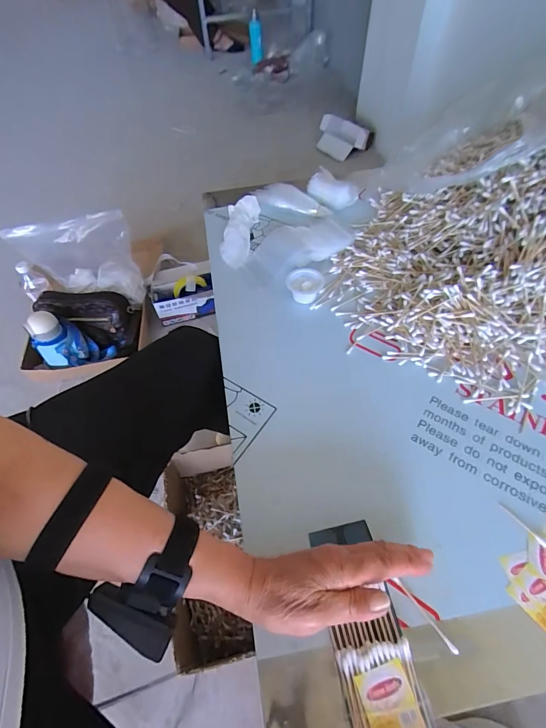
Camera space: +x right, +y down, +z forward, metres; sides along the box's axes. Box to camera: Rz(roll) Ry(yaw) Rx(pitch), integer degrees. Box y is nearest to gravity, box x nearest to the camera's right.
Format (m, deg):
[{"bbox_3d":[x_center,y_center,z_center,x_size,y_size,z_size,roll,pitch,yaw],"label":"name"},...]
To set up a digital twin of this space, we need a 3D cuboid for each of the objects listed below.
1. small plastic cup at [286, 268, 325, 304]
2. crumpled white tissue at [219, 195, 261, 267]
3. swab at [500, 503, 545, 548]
[{"bbox_3d":[0.045,-0.114,0.525,0.050,0.025,0.047,-1,55,2],"label":"small plastic cup"},{"bbox_3d":[-0.059,-0.223,0.617,0.049,0.033,0.141,9,72,9],"label":"crumpled white tissue"},{"bbox_3d":[0.244,0.156,0.349,0.007,0.004,0.049,-32,60,-18],"label":"swab"}]

